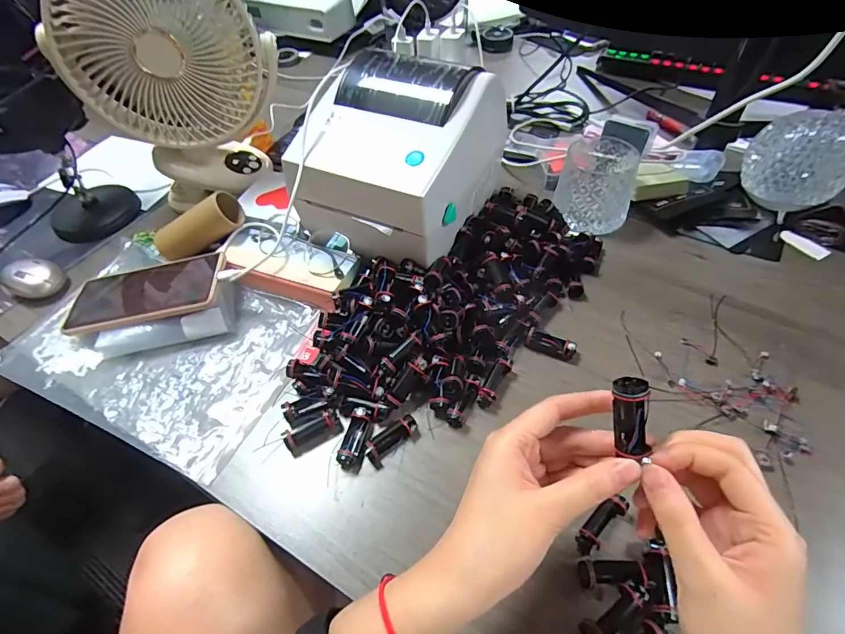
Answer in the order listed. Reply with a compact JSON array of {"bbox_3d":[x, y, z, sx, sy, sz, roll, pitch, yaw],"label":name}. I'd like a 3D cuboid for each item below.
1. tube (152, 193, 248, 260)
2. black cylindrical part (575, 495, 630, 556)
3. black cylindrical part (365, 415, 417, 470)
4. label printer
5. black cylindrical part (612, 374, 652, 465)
[{"bbox_3d":[-0.258,-0.103,0.519,0.103,0.041,0.036,-31,55,0],"label":"tube"},{"bbox_3d":[0.130,0.150,0.331,0.017,0.014,0.048,37,62,28],"label":"black cylindrical part"},{"bbox_3d":[-0.026,0.102,0.383,0.017,0.015,0.048,37,62,28],"label":"black cylindrical part"},{"bbox_3d":[-0.026,-0.178,0.487,0.170,0.136,0.200,19,55,19],"label":"label printer"},{"bbox_3d":[0.115,0.054,0.247,0.017,0.041,0.016,-8,15,2],"label":"black cylindrical part"}]

